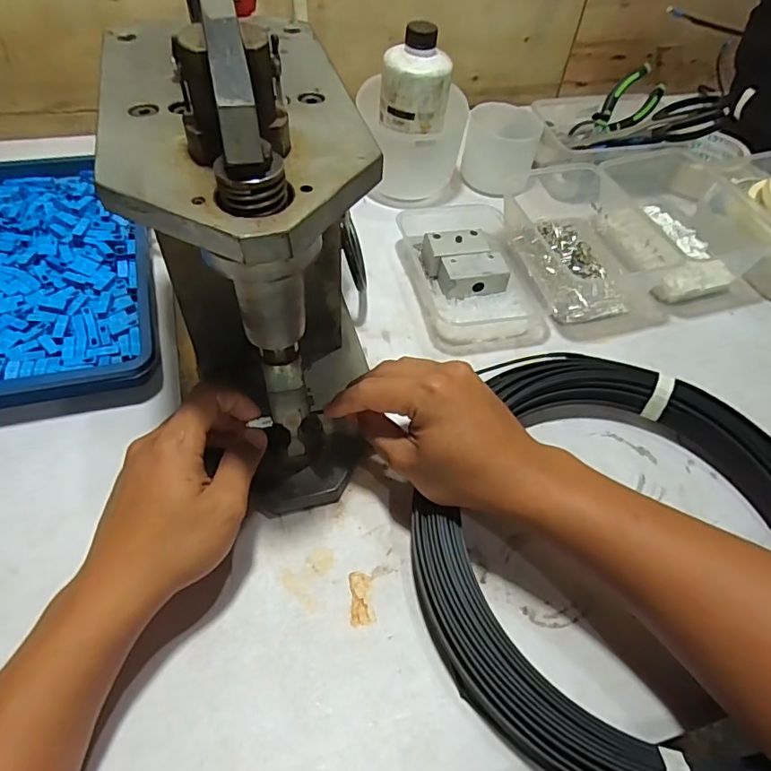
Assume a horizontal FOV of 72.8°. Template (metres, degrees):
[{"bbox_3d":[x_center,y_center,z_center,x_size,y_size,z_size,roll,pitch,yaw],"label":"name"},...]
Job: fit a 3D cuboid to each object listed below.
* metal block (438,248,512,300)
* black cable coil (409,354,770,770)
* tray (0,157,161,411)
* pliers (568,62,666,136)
[{"bbox_3d":[0.088,-0.111,0.526,0.064,0.030,0.039,-6,53,-10],"label":"metal block"},{"bbox_3d":[0.157,0.101,0.353,0.256,0.041,0.284,35,57,20],"label":"black cable coil"},{"bbox_3d":[-0.342,-0.113,0.485,0.234,0.038,0.320,-11,54,-14],"label":"tray"},{"bbox_3d":[0.295,-0.345,0.652,0.114,0.022,0.052,-41,89,6],"label":"pliers"}]

